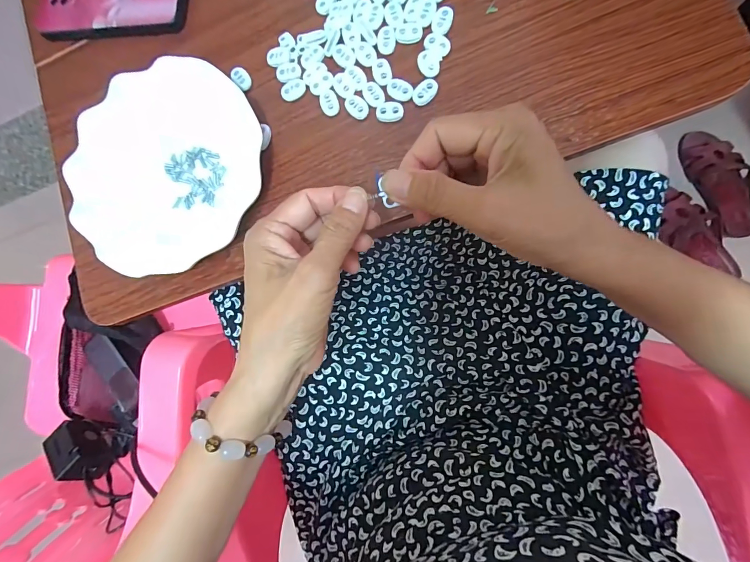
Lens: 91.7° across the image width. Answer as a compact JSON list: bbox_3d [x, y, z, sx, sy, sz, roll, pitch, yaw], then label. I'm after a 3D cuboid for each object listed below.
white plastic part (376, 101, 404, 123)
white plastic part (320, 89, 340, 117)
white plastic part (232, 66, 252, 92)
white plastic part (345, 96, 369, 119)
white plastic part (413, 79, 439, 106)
[{"bbox_3d":[0.012,-0.142,0.303,0.023,0.004,0.016,-3,87,7],"label":"white plastic part"},{"bbox_3d":[-0.039,-0.154,0.315,0.015,0.004,0.023,-19,85,5],"label":"white plastic part"},{"bbox_3d":[-0.121,-0.185,0.332,0.015,0.008,0.024,-42,83,3],"label":"white plastic part"},{"bbox_3d":[-0.015,-0.148,0.309,0.015,0.004,0.023,-40,84,3],"label":"white plastic part"},{"bbox_3d":[0.042,-0.155,0.299,0.016,0.004,0.023,38,92,7],"label":"white plastic part"}]

